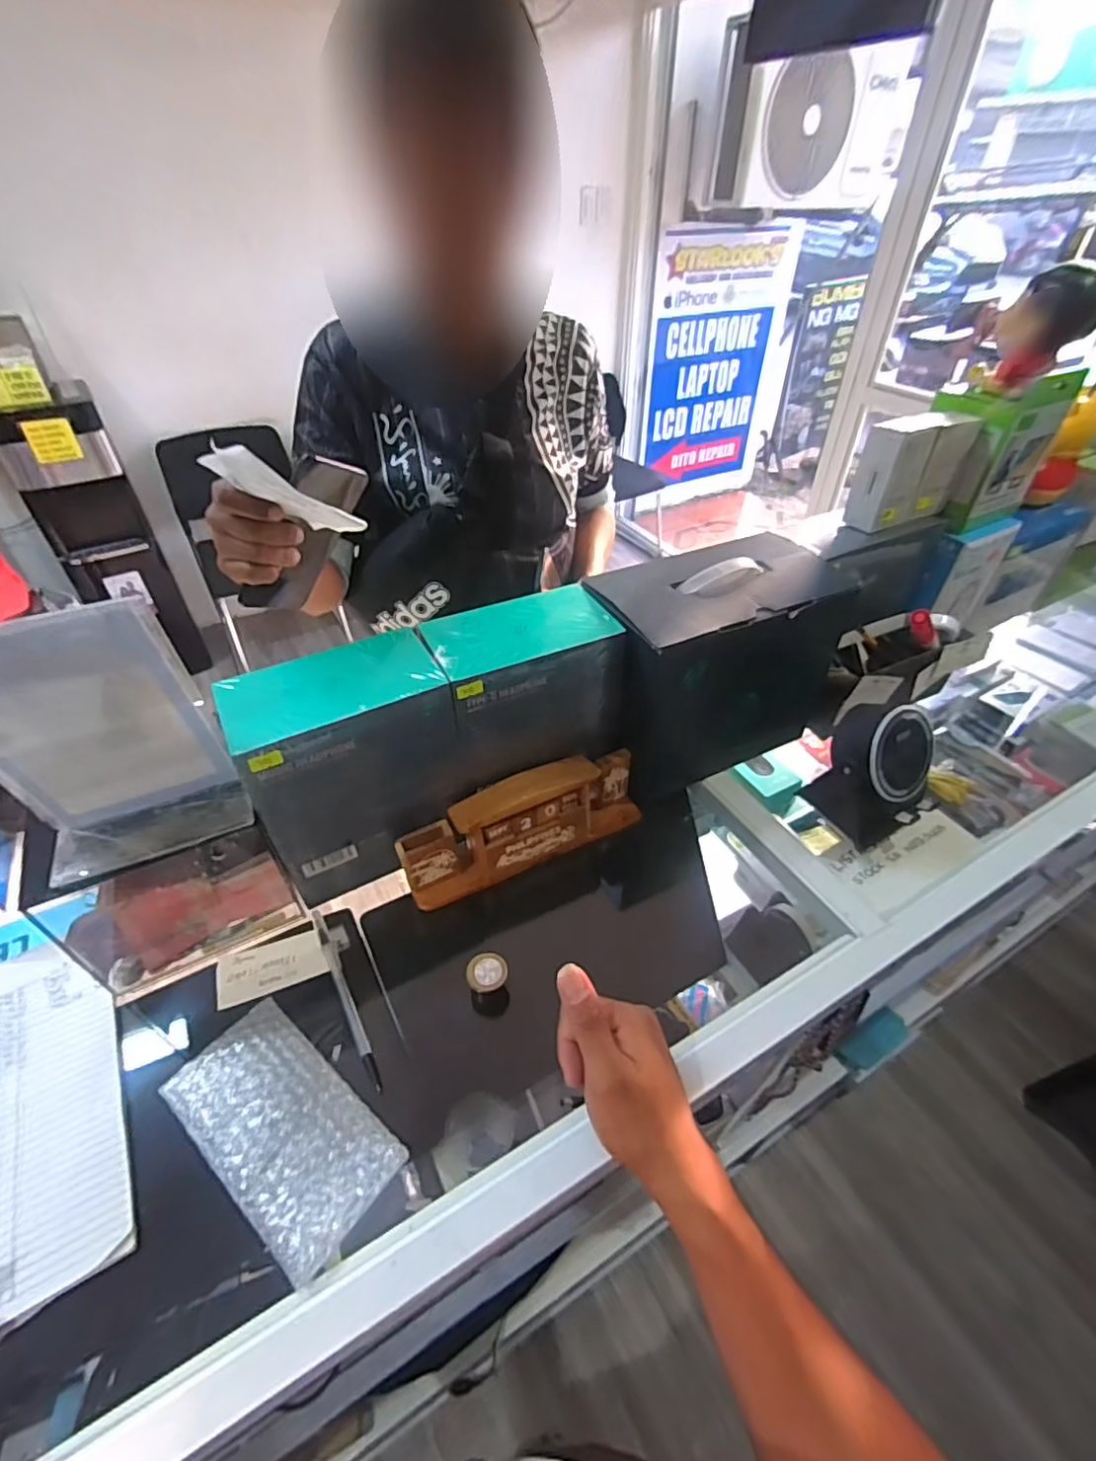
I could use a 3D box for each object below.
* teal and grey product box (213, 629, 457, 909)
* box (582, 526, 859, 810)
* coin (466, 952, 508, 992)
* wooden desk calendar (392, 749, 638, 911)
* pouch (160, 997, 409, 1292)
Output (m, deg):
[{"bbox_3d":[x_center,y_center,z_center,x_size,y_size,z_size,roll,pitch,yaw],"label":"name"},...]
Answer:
[{"bbox_3d":[-0.165,0.030,0.521,0.163,0.183,0.095,-21,47,-21],"label":"teal and grey product box"},{"bbox_3d":[0.173,-0.065,0.637,0.257,0.208,0.130,-19,46,-20],"label":"box"},{"bbox_3d":[-0.048,0.191,0.478,0.032,0.005,0.029,6,57,-11],"label":"coin"},{"bbox_3d":[-0.022,0.086,0.565,0.238,0.082,0.054,-20,46,-20],"label":"wooden desk calendar"},{"bbox_3d":[-0.183,0.270,0.416,0.166,0.008,0.085,29,50,27],"label":"pouch"}]

